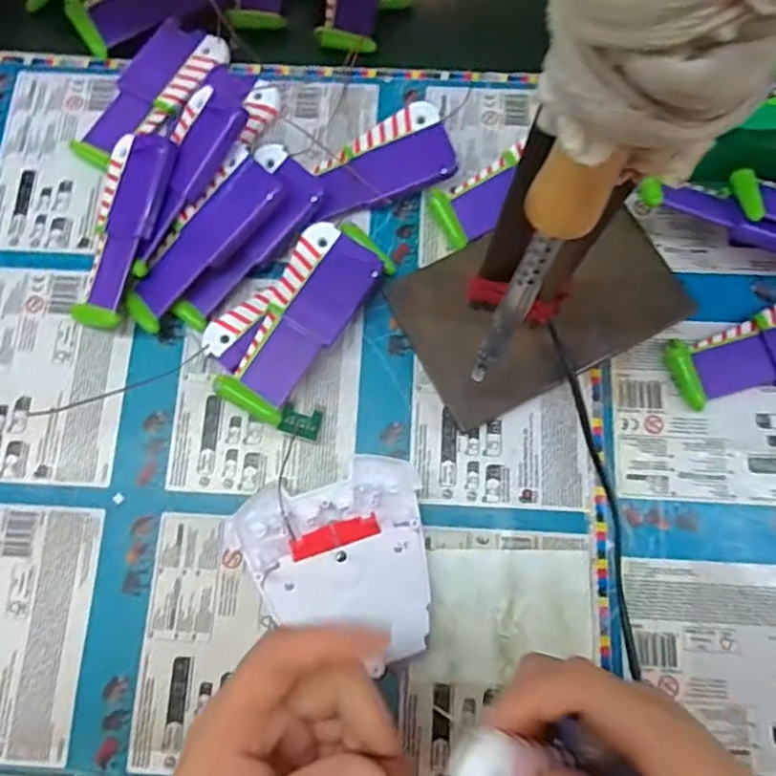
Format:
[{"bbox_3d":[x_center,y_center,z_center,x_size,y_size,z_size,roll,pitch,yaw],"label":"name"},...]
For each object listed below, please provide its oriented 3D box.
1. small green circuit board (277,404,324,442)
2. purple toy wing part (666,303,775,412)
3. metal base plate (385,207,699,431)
[{"bbox_3d":[-0.051,0.021,0.354,0.025,0.009,0.020,22,56,-17],"label":"small green circuit board"},{"bbox_3d":[0.228,-0.025,0.359,0.118,0.015,0.049,-17,78,-3],"label":"purple toy wing part"},{"bbox_3d":[0.091,-0.053,0.367,0.157,0.008,0.099,-28,81,1],"label":"metal base plate"}]

